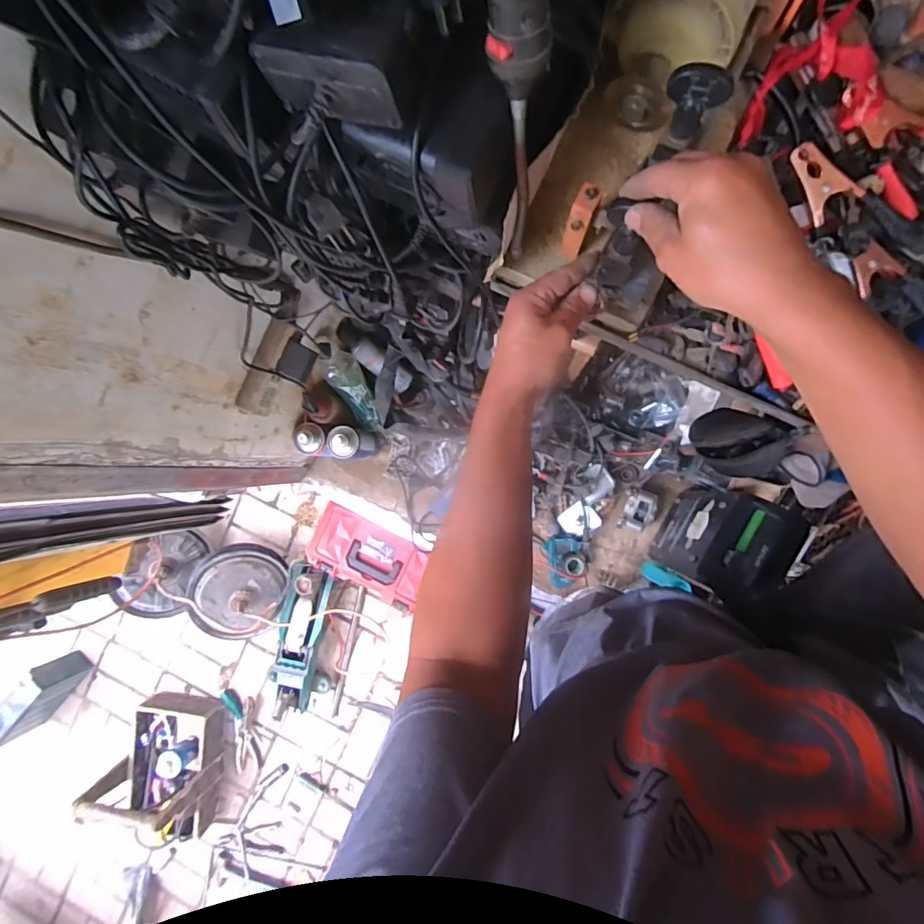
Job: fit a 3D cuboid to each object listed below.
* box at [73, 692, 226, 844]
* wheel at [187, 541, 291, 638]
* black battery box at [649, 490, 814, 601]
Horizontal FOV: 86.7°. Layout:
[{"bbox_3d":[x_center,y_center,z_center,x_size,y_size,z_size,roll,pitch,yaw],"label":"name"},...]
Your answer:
[{"bbox_3d":[-0.865,0.902,1.377,0.288,0.228,0.381,2,89,7],"label":"box"},{"bbox_3d":[-0.621,0.364,1.368,0.272,0.107,0.254,0,89,7],"label":"wheel"},{"bbox_3d":[0.442,0.138,0.859,0.093,0.289,0.160,27,92,7],"label":"black battery box"}]

